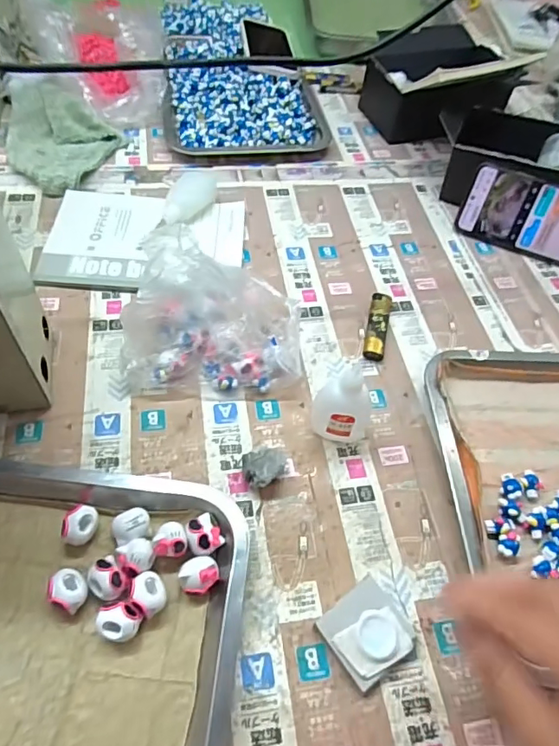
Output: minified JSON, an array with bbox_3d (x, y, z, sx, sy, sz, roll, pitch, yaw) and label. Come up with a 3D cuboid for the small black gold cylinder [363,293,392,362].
[{"bbox_3d":[0.097,-0.048,0.493,0.021,0.015,0.084,14,55,4],"label":"small black gold cylinder"}]

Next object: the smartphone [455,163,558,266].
[{"bbox_3d":[0.292,-0.174,0.567,0.164,0.079,0.004,22,24,10],"label":"smartphone"}]

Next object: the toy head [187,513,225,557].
[{"bbox_3d":[-0.052,0.111,0.342,0.023,0.015,0.025,-31,64,-24],"label":"toy head"}]

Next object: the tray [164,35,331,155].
[{"bbox_3d":[-0.059,-0.401,0.709,0.209,0.034,0.286,-7,57,-11],"label":"tray"}]

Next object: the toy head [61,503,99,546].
[{"bbox_3d":[-0.135,0.104,0.342,0.019,0.020,0.027,10,55,1],"label":"toy head"}]

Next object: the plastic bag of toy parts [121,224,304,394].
[{"bbox_3d":[-0.055,-0.050,0.425,0.149,0.102,0.104,2,55,-4],"label":"plastic bag of toy parts"}]

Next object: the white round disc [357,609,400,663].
[{"bbox_3d":[0.063,0.169,0.323,0.026,0.004,0.029,2,56,-5],"label":"white round disc"}]

